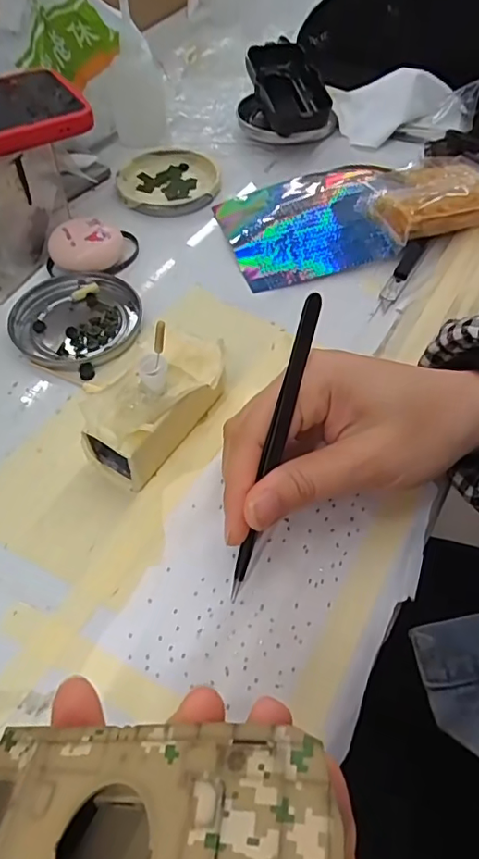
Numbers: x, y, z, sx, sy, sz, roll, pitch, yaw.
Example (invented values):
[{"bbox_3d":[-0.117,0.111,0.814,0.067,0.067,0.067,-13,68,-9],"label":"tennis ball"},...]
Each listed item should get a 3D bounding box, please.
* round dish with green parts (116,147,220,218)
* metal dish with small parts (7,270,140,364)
[{"bbox_3d":[-0.057,-0.199,0.421,0.077,0.008,0.080,0,55,0],"label":"round dish with green parts"},{"bbox_3d":[-0.104,-0.070,0.333,0.077,0.007,0.074,0,55,0],"label":"metal dish with small parts"}]

